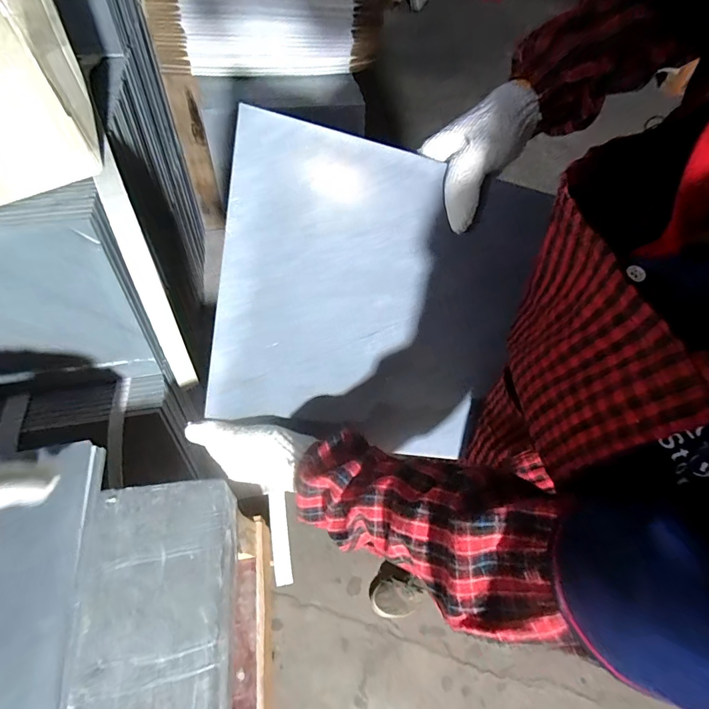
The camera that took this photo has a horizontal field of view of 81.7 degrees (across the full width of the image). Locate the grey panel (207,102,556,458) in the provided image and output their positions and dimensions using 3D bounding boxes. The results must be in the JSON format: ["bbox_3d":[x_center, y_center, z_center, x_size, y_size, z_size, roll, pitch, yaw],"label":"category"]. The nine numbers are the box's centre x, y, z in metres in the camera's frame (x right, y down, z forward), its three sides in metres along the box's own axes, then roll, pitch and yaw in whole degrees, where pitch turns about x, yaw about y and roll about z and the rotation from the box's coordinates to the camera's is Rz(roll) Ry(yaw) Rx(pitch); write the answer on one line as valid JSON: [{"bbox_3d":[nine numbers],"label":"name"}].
[{"bbox_3d":[0.021,-0.034,0.391,0.287,0.284,0.007,10,27,-15],"label":"grey panel"}]

